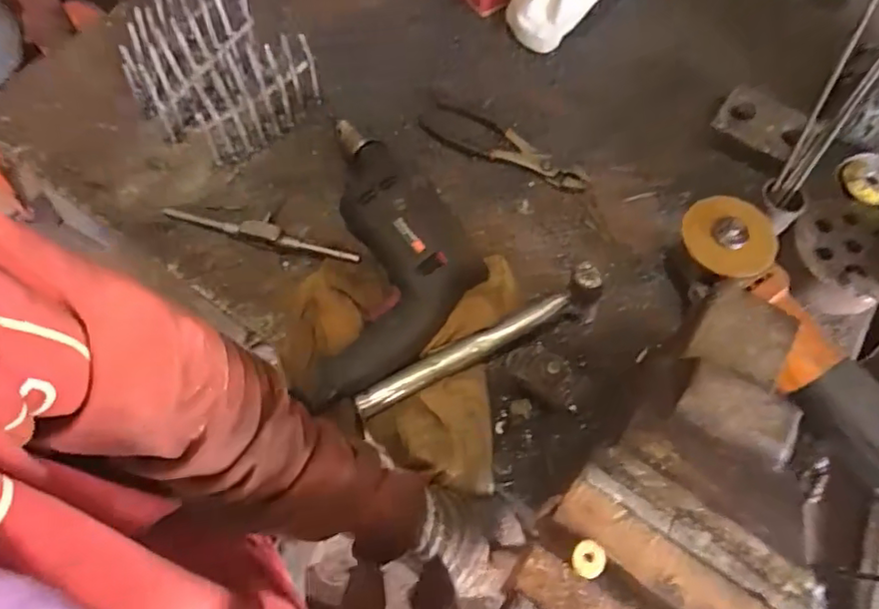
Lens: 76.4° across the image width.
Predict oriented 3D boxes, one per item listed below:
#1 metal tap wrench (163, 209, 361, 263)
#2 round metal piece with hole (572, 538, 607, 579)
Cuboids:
[{"bbox_3d":[-0.179,-0.074,0.564,0.204,0.022,0.021,13,67,4],"label":"metal tap wrench"},{"bbox_3d":[0.072,0.123,0.269,0.016,0.004,0.017,0,67,-1],"label":"round metal piece with hole"}]

